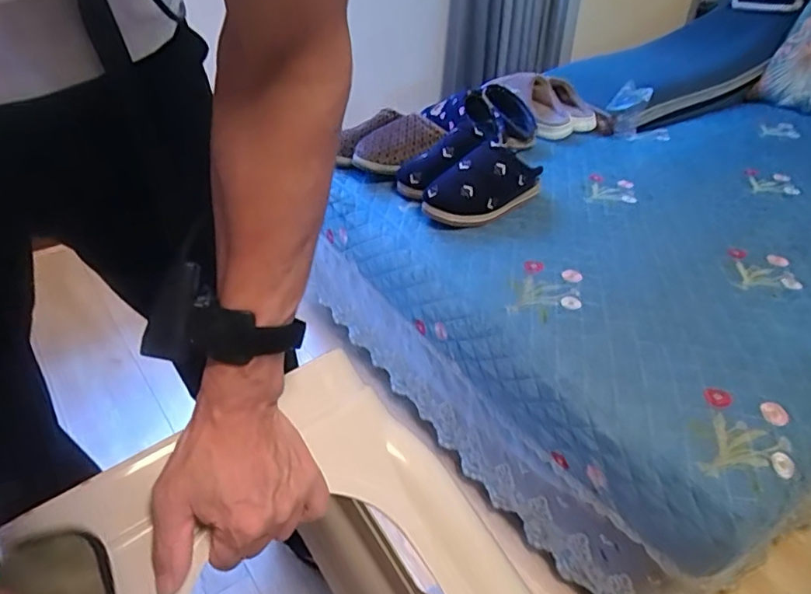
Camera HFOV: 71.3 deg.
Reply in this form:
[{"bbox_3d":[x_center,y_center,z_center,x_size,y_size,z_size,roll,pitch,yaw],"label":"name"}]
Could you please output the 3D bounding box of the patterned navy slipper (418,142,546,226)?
[{"bbox_3d":[0.151,-0.203,1.023,0.251,0.113,0.096,-28,46,-33],"label":"patterned navy slipper"}]

